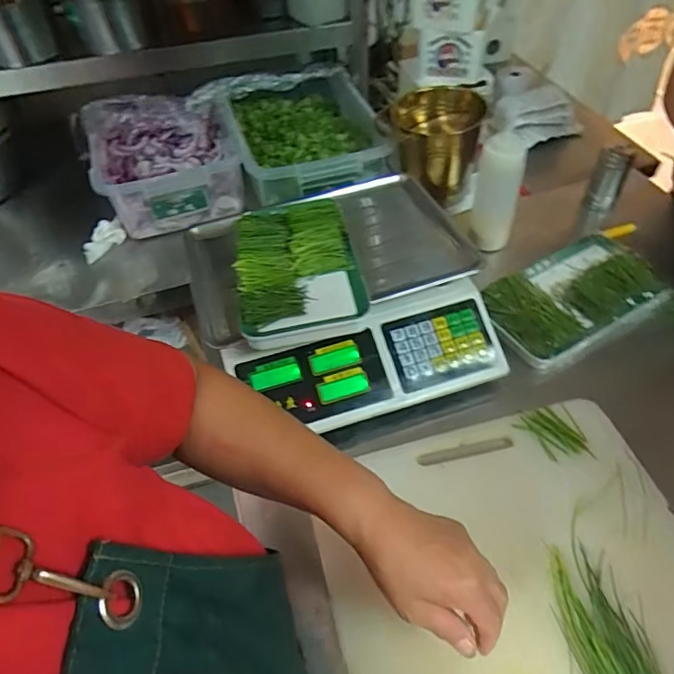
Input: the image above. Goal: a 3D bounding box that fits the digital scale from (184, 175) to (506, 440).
[{"bbox_3d":[0.009,-0.065,0.617,0.298,0.105,0.309,-16,50,-9],"label":"digital scale"}]

